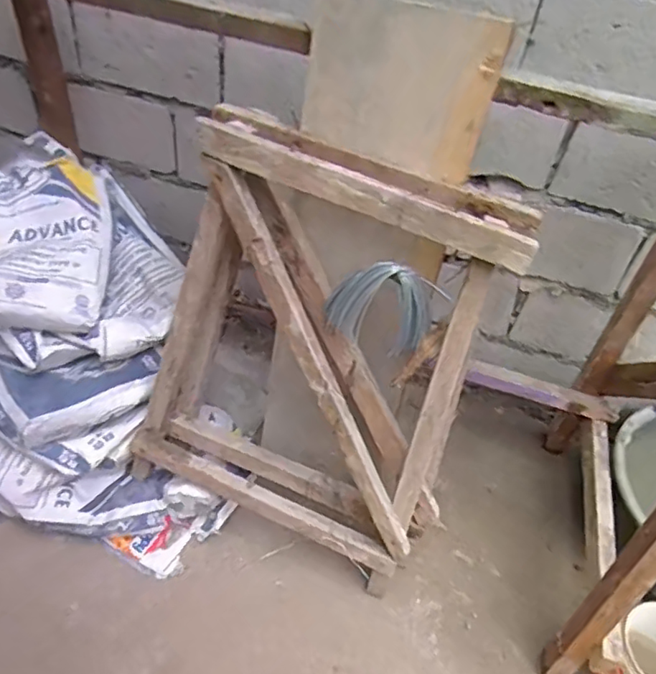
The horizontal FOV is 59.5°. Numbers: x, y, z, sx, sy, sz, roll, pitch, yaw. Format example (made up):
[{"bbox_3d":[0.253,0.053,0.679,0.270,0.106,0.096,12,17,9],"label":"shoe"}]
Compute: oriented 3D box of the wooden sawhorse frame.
[{"bbox_3d":[-0.060,0.082,1.167,0.665,0.854,0.309,24,45,16],"label":"wooden sawhorse frame"}]

